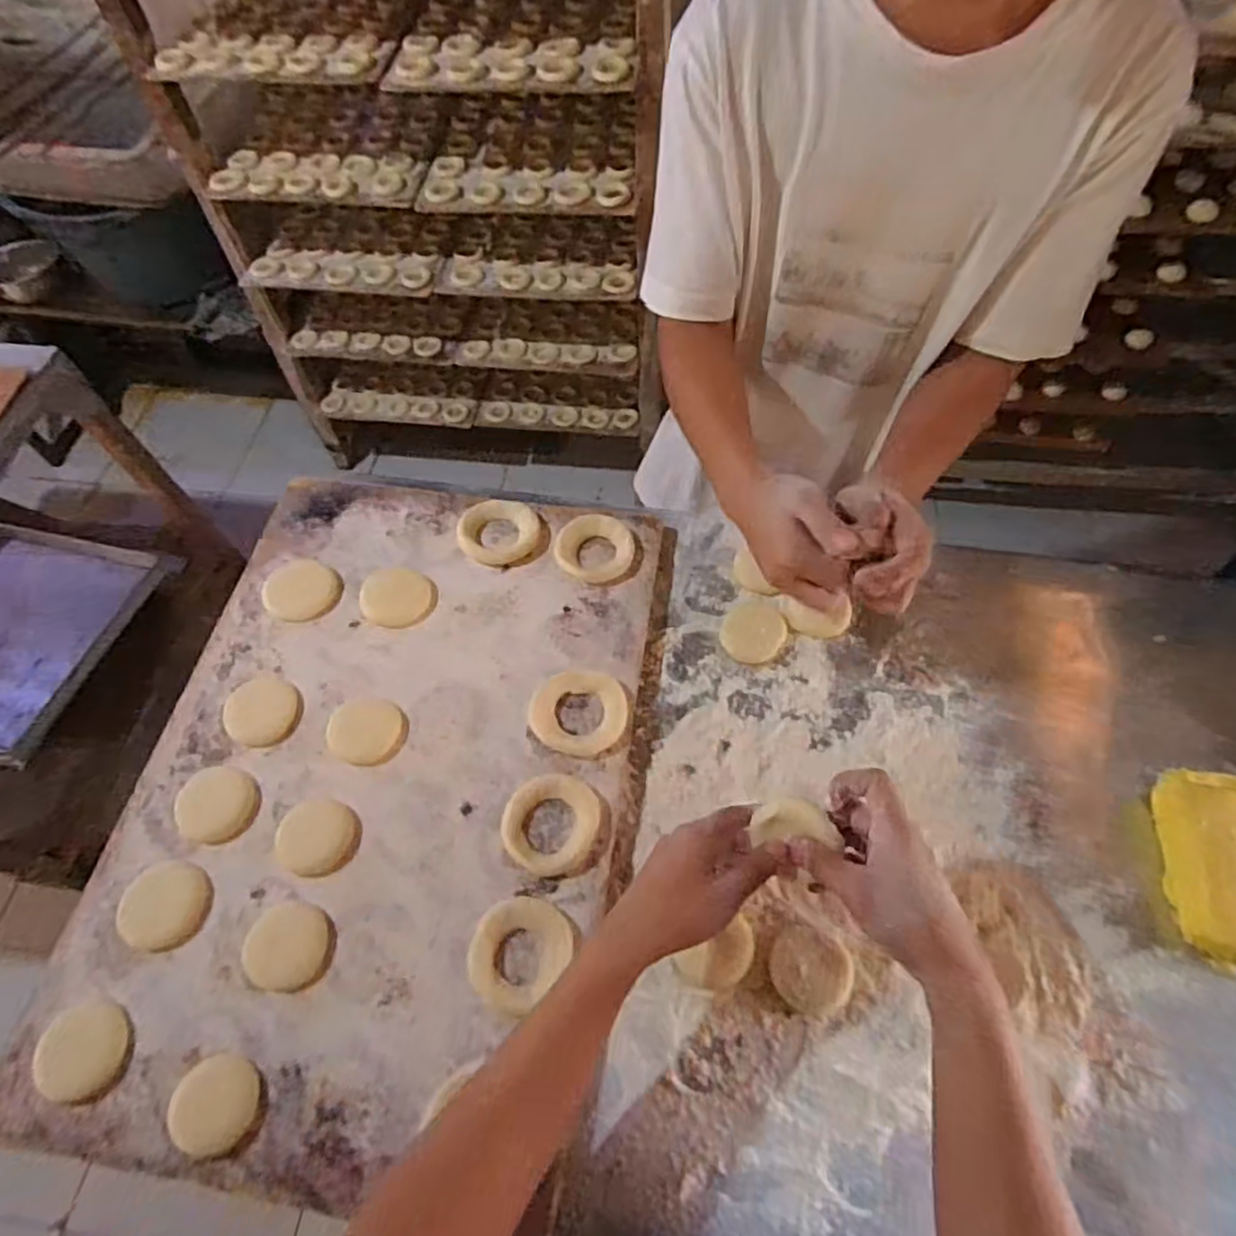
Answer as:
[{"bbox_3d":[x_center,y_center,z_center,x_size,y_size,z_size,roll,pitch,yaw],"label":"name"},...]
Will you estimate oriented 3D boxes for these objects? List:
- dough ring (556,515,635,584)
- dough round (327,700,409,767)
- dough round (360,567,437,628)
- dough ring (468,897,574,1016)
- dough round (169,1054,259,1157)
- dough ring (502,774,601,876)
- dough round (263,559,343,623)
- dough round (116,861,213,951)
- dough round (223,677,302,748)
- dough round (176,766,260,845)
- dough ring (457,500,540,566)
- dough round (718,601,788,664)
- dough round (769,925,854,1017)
[{"bbox_3d":[-0.025,-0.073,0.728,0.079,0.016,0.073,-1,59,2],"label":"dough ring"},{"bbox_3d":[-0.227,0.103,0.636,0.067,0.008,0.059,-2,59,2],"label":"dough round"},{"bbox_3d":[-0.226,-0.021,0.716,0.074,0.006,0.067,17,62,13],"label":"dough round"},{"bbox_3d":[-0.078,0.257,0.545,0.070,0.010,0.078,39,69,22],"label":"dough ring"},{"bbox_3d":[-0.281,0.339,0.490,0.055,0.013,0.057,-1,59,2],"label":"dough round"},{"bbox_3d":[-0.057,0.172,0.591,0.078,0.012,0.080,-1,59,2],"label":"dough ring"},{"bbox_3d":[-0.322,-0.028,0.716,0.075,0.009,0.068,25,64,16],"label":"dough round"},{"bbox_3d":[-0.359,0.229,0.559,0.063,0.016,0.061,-1,59,2],"label":"dough round"},{"bbox_3d":[-0.328,0.085,0.648,0.064,0.010,0.061,-1,59,2],"label":"dough round"},{"bbox_3d":[-0.345,0.159,0.604,0.069,0.008,0.062,6,60,6],"label":"dough round"},{"bbox_3d":[-0.127,-0.091,0.742,0.083,0.022,0.066,6,60,6],"label":"dough ring"},{"bbox_3d":[0.136,0.014,0.705,0.061,0.008,0.067,-1,59,2],"label":"dough round"},{"bbox_3d":[0.151,0.274,0.547,0.061,0.005,0.059,-1,59,2],"label":"dough round"}]

